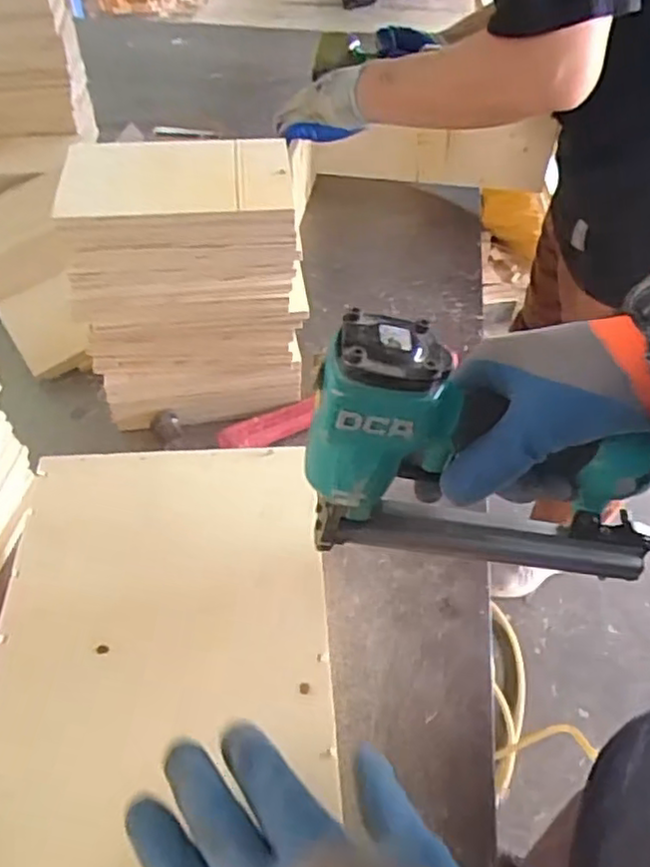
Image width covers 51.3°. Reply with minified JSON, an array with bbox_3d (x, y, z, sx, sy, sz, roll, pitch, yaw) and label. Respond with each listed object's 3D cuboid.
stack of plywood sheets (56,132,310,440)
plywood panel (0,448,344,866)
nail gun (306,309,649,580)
[{"bbox_3d":[-0.121,-0.126,0.644,0.194,0.259,0.125,-6,49,-6],"label":"stack of plywood sheets"},{"bbox_3d":[-0.099,0.147,0.399,0.200,0.011,0.341,-4,49,-4],"label":"plywood panel"},{"bbox_3d":[0.115,0.012,0.390,0.242,0.166,0.053,0,49,-1],"label":"nail gun"}]

